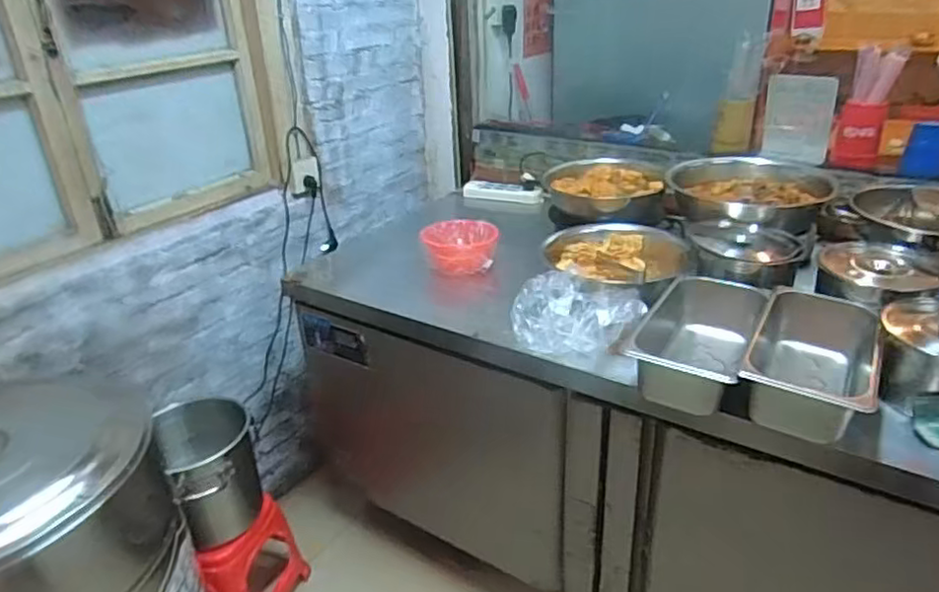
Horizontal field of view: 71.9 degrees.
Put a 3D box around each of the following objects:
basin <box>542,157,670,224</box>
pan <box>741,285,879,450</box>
[{"bbox_3d":[0.350,-0.265,1.635,0.308,0.088,0.338,-1,27,4],"label":"basin"},{"bbox_3d":[0.543,0.114,1.031,0.172,0.111,0.333,14,32,29],"label":"pan"}]

